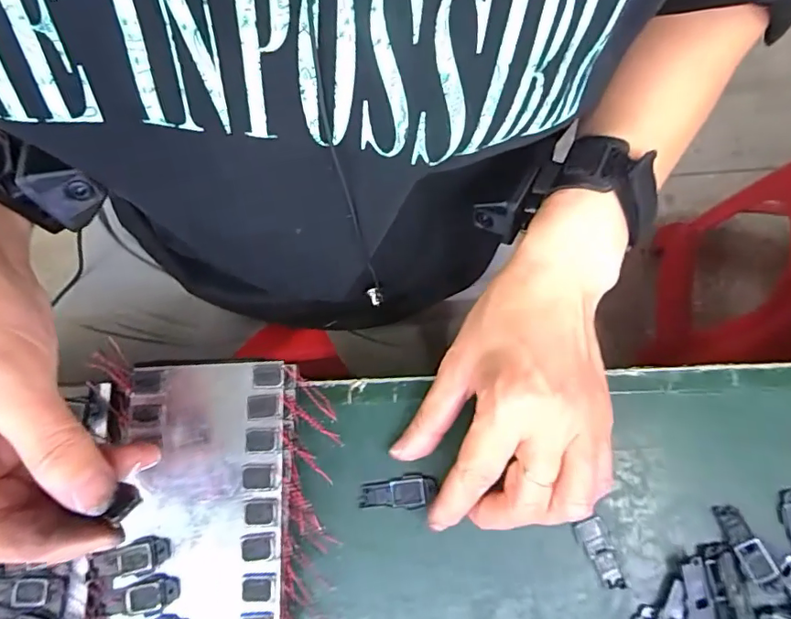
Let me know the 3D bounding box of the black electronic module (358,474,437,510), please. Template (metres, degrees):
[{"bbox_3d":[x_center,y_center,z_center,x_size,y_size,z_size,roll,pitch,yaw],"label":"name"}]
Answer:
[{"bbox_3d":[0.001,0.099,0.275,0.040,0.004,0.016,-9,74,4],"label":"black electronic module"}]

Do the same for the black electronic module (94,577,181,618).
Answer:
[{"bbox_3d":[-0.125,0.140,0.245,0.041,0.004,0.015,-10,75,2],"label":"black electronic module"}]

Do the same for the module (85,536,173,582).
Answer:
[{"bbox_3d":[-0.131,0.122,0.250,0.042,0.004,0.015,-16,75,0],"label":"module"}]

